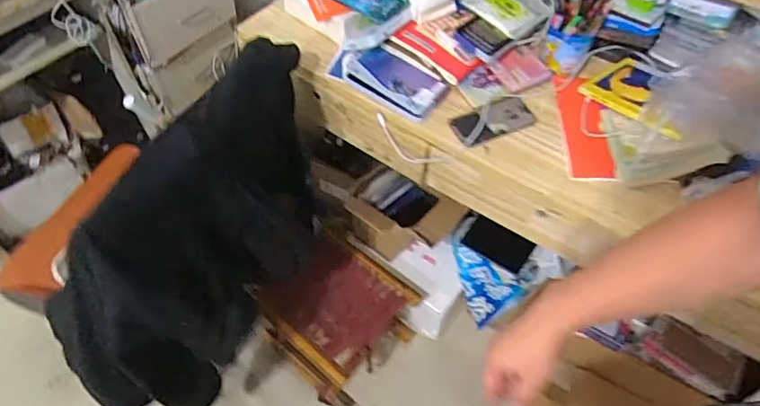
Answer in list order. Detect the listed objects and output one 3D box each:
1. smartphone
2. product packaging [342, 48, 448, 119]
[{"bbox_3d":[0.217,-0.159,0.954,0.157,0.015,0.074,-19,56,-14],"label":"smartphone"},{"bbox_3d":[0.019,-0.244,0.983,0.213,0.042,0.096,31,59,19],"label":"product packaging"}]

